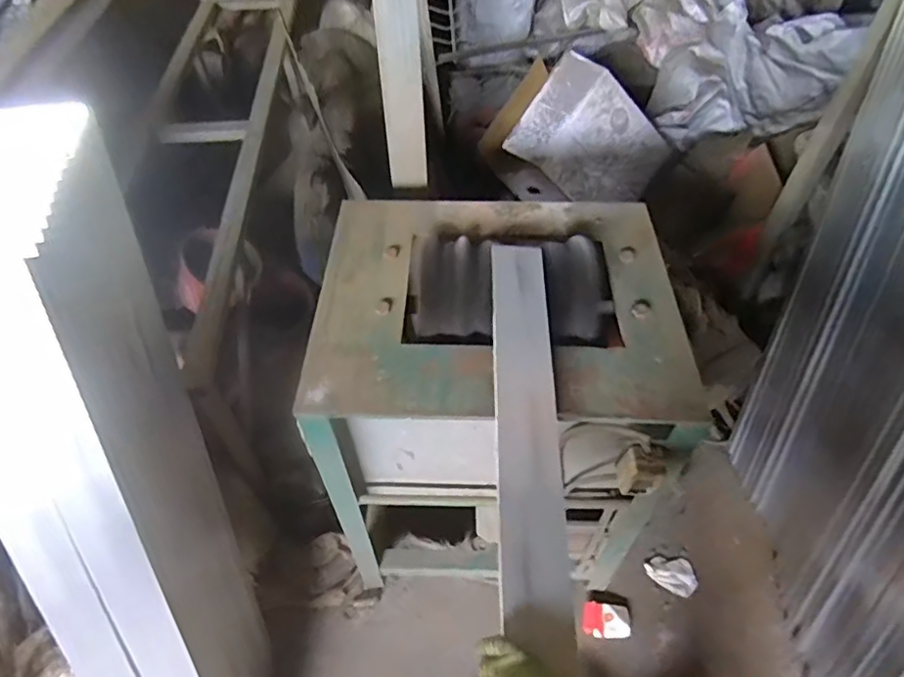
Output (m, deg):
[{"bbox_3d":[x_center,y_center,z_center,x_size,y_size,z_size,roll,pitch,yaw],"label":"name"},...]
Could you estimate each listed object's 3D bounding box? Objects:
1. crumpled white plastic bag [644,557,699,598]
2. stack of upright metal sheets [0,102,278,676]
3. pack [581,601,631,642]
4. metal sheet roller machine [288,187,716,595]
[{"bbox_3d":[0.550,0.587,1.417,0.122,0.017,0.087,20,53,17],"label":"crumpled white plastic bag"},{"bbox_3d":[-0.489,0.328,0.900,0.202,1.283,0.299,-10,22,-8],"label":"stack of upright metal sheets"},{"bbox_3d":[0.363,0.665,1.335,0.111,0.030,0.077,2,50,2],"label":"pack"},{"bbox_3d":[0.081,0.167,1.215,0.590,0.808,0.511,2,50,3],"label":"metal sheet roller machine"}]

